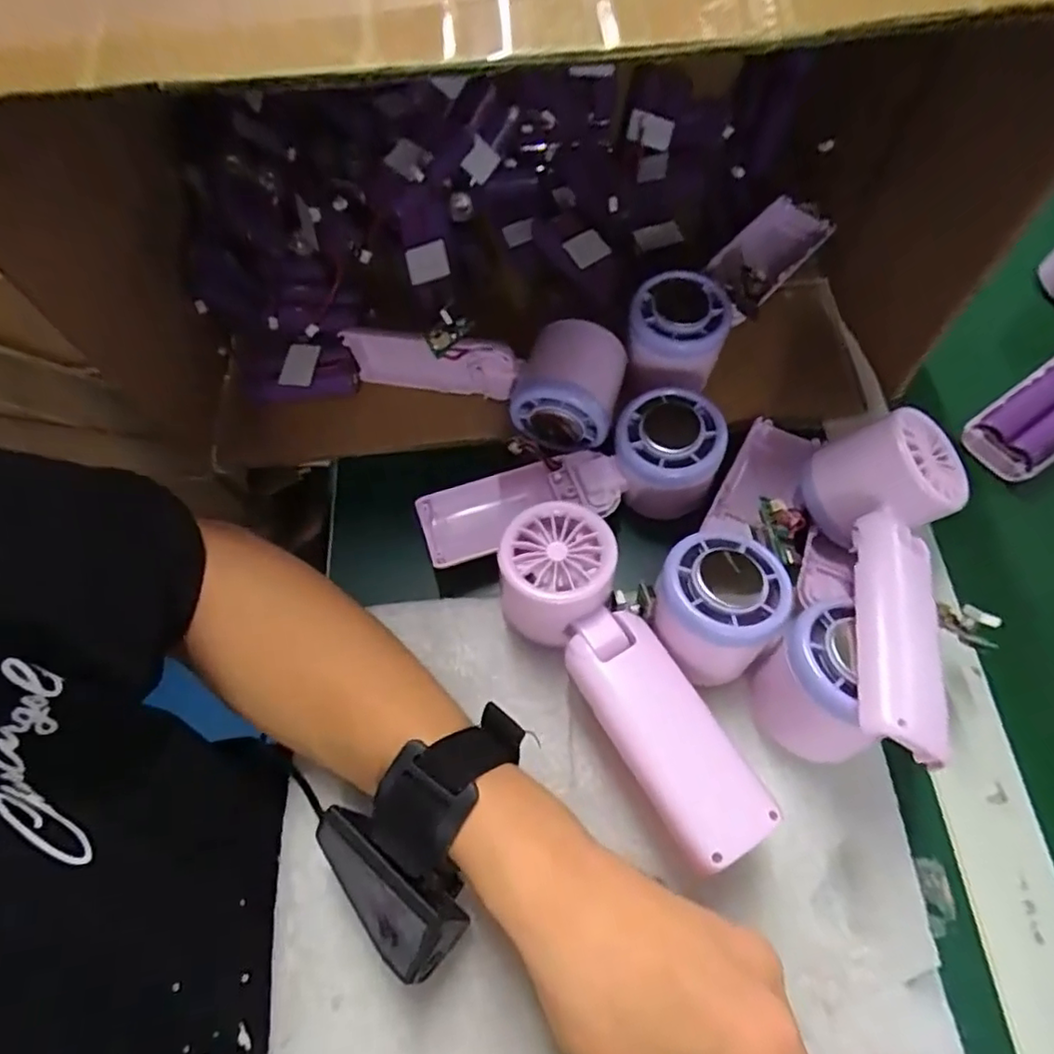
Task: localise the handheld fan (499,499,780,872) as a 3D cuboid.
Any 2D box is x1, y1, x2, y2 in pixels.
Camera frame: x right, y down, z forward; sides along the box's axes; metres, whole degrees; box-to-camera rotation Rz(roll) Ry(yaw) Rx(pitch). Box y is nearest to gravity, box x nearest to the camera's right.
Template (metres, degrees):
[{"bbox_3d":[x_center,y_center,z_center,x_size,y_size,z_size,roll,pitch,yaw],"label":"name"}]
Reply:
[{"bbox_3d":[0.040,0.070,0.281,0.055,0.056,0.160,-25,67,-9],"label":"handheld fan"}]

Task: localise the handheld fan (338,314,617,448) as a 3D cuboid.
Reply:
[{"bbox_3d":[-0.027,-0.092,0.354,0.159,0.059,0.048,15,67,9],"label":"handheld fan"}]

